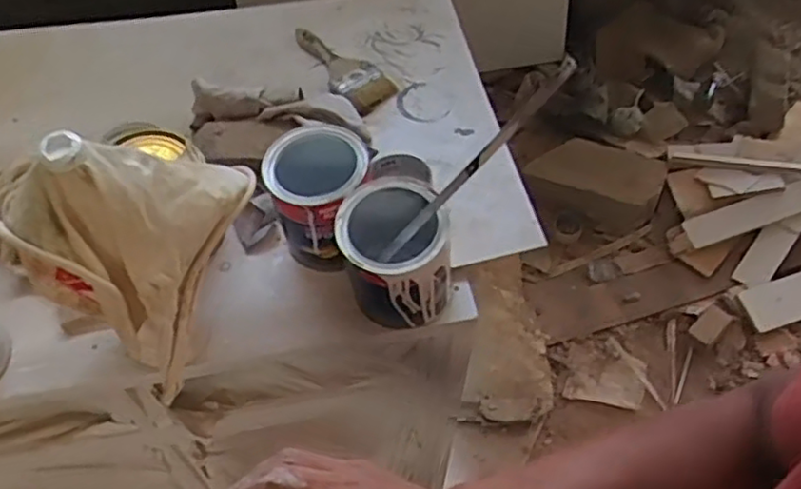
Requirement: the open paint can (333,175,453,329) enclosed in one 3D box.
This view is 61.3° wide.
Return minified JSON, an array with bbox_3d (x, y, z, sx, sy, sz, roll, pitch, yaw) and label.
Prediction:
[{"bbox_3d":[-0.008,0.015,0.686,0.102,0.135,0.100,0,53,0],"label":"open paint can"}]

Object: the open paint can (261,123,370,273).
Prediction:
[{"bbox_3d":[-0.087,-0.046,0.740,0.106,0.126,0.122,-3,53,-2],"label":"open paint can"}]

